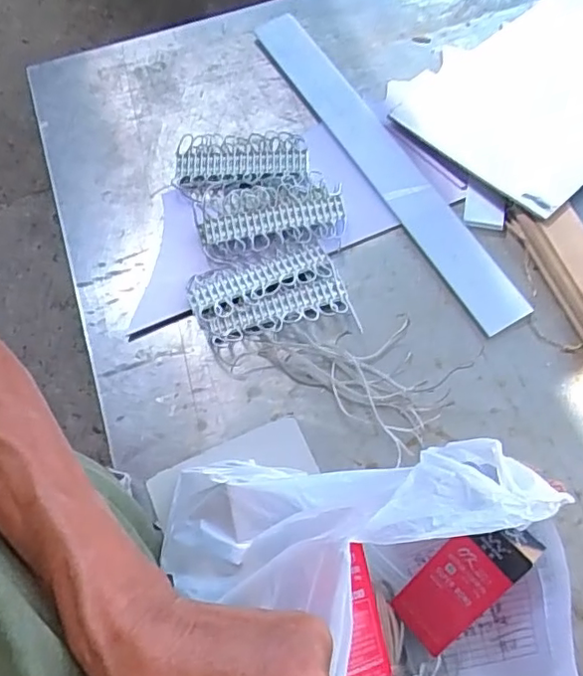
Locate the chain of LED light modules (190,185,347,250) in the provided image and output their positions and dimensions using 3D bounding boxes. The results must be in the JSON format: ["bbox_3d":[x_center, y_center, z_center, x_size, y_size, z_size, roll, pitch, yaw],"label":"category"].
[{"bbox_3d":[-0.022,-0.124,0.591,0.145,0.013,0.075,-1,67,0],"label":"chain of LED light modules"}]

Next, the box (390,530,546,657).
[{"bbox_3d":[0.120,0.172,0.419,0.047,0.027,0.111,48,117,18],"label":"box"}]

